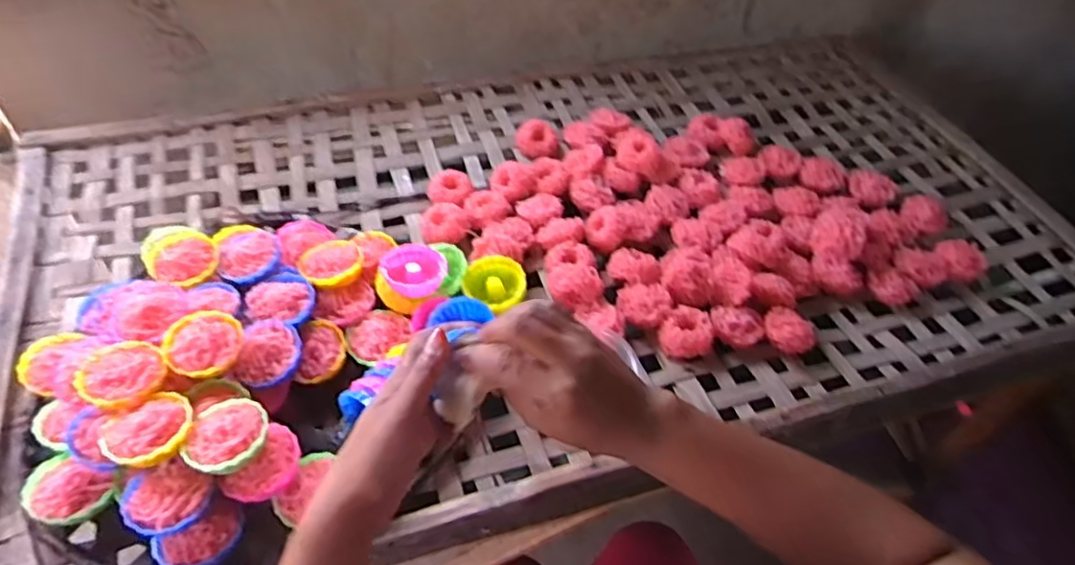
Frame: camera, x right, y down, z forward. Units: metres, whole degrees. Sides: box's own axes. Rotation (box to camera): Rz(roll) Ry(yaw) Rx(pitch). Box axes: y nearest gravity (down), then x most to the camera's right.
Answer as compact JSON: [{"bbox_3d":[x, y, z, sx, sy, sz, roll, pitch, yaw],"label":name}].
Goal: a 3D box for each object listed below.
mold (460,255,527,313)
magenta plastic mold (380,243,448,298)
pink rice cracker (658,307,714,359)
[{"bbox_3d":[-0.044,0.000,0.655,0.060,0.022,0.066,-34,60,-29],"label":"mold"},{"bbox_3d":[-0.120,-0.006,0.642,0.061,0.033,0.064,-4,50,-8],"label":"magenta plastic mold"},{"bbox_3d":[0.148,0.052,0.647,0.049,0.030,0.046,7,50,0],"label":"pink rice cracker"}]

